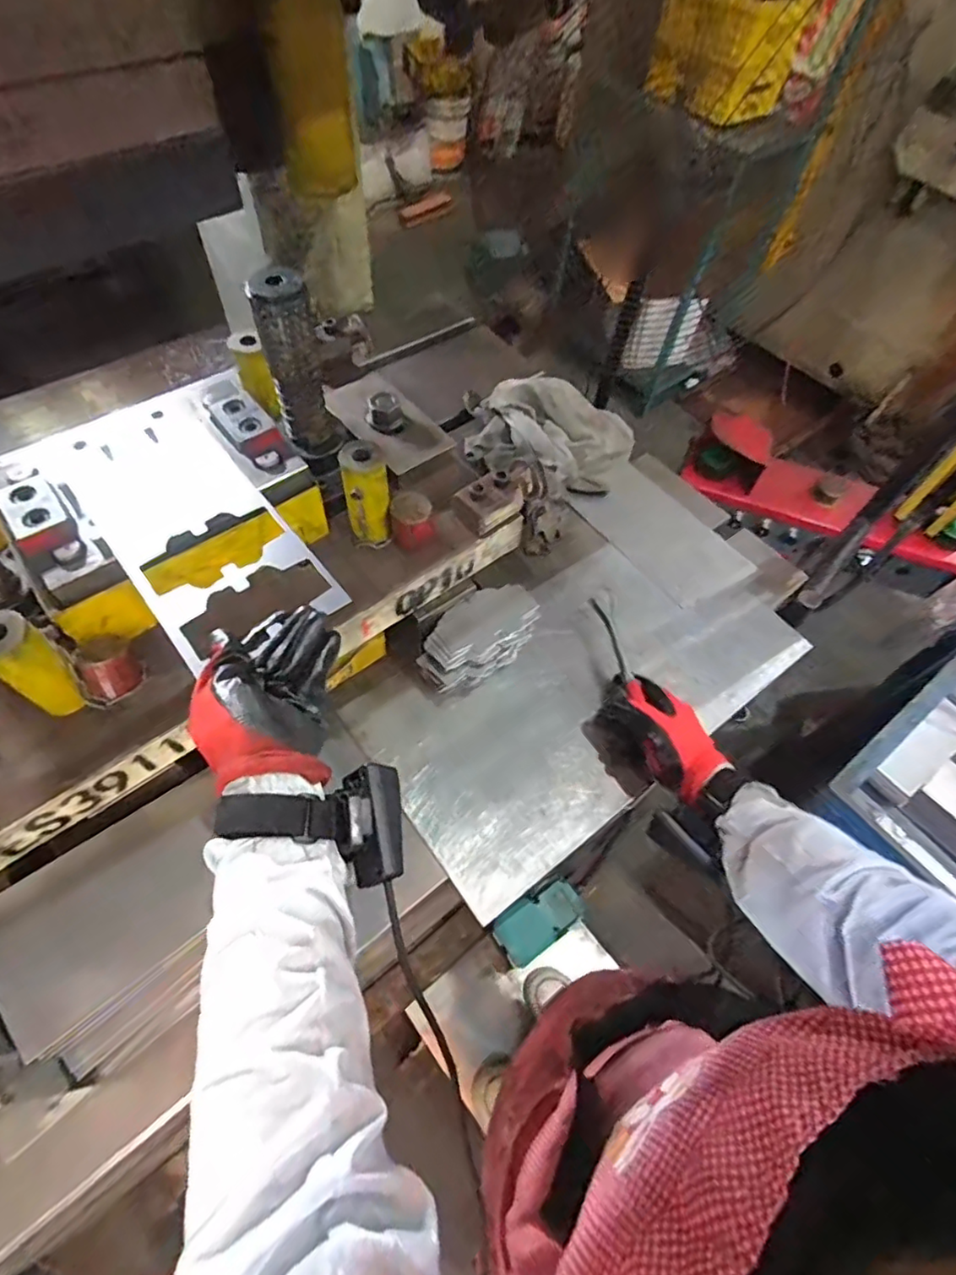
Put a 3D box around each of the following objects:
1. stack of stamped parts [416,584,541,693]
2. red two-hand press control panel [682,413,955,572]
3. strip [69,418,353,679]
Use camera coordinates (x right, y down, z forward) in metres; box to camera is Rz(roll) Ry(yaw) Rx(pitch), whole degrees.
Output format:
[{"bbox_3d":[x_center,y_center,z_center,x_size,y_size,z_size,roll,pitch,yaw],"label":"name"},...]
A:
[{"bbox_3d":[0.001,0.005,0.642,0.130,0.067,0.069,-36,67,-23],"label":"stack of stamped parts"},{"bbox_3d":[0.687,-0.274,1.140,0.553,0.149,0.113,28,61,13],"label":"red two-hand press control panel"},{"bbox_3d":[-0.224,-0.084,0.475,0.120,0.011,0.242,-35,66,-21],"label":"strip"}]

